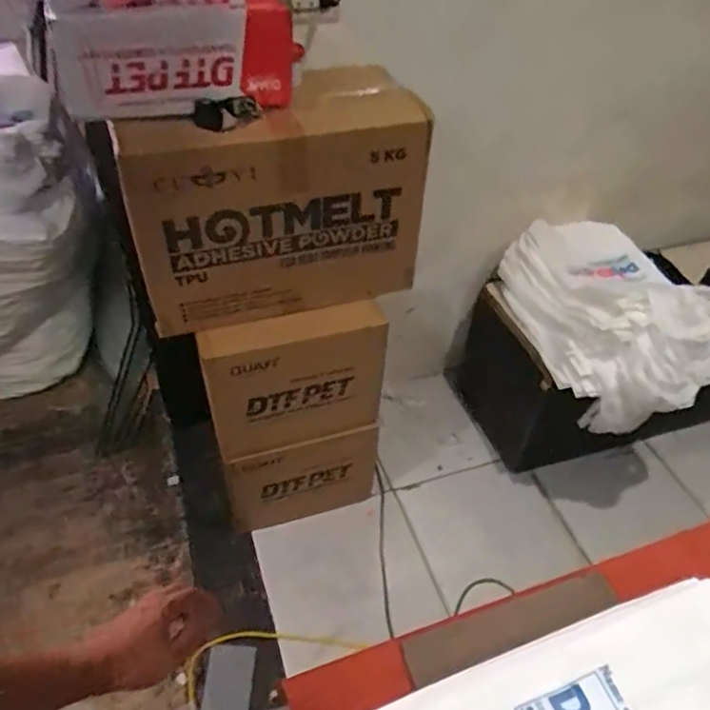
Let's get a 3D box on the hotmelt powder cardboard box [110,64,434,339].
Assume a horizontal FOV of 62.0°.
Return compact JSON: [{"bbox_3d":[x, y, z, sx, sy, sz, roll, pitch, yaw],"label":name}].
[{"bbox_3d":[-0.147,-0.283,1.113,0.531,0.377,0.220,-15,48,-17],"label":"hotmelt powder cardboard box"}]

